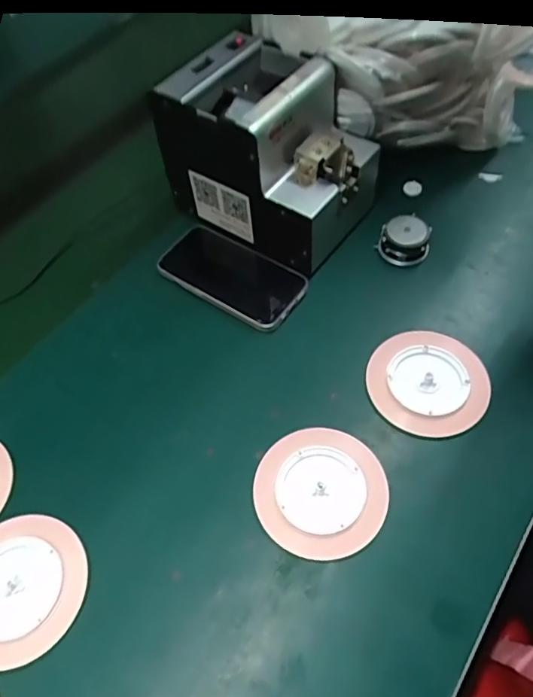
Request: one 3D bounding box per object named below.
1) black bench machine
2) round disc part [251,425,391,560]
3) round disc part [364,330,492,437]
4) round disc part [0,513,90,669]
[{"bbox_3d":[0.009,-0.193,0.531,0.179,0.149,0.135,30,64,22],"label":"black bench machine"},{"bbox_3d":[0.042,0.108,0.410,0.100,0.008,0.096,-2,56,4],"label":"round disc part"},{"bbox_3d":[0.139,0.029,0.458,0.101,0.016,0.092,-2,56,4],"label":"round disc part"},{"bbox_3d":[-0.181,0.172,0.384,0.097,0.004,0.098,-2,56,4],"label":"round disc part"}]

